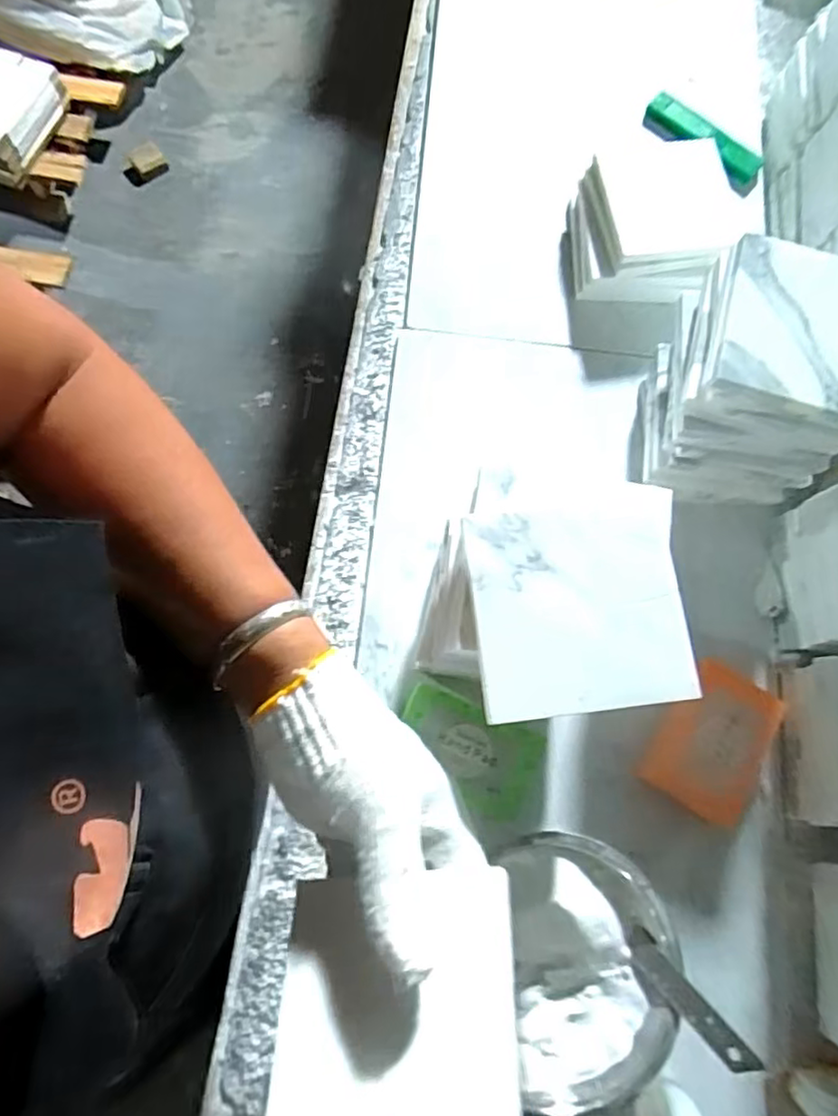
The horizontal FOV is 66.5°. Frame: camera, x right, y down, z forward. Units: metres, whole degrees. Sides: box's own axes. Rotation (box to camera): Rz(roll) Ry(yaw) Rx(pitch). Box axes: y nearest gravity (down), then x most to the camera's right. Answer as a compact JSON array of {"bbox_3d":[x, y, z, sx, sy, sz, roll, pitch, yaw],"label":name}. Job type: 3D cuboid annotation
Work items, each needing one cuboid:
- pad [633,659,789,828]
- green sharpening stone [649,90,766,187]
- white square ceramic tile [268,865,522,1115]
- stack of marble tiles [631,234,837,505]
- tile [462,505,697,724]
[{"bbox_3d":[0.194,0.120,0.424,0.064,0.012,0.092,28,87,22],"label":"pad"},{"bbox_3d":[0.240,-0.353,0.537,0.106,0.025,0.029,44,81,7],"label":"green sharpening stone"},{"bbox_3d":[-0.011,0.184,0.261,0.099,0.006,0.098,-10,45,13],"label":"white square ceramic tile"},{"bbox_3d":[0.218,-0.110,0.418,0.111,0.137,0.108,10,78,1],"label":"stack of marble tiles"},{"bbox_3d":[0.075,0.024,0.304,0.098,0.006,0.095,-5,79,-3],"label":"tile"}]

